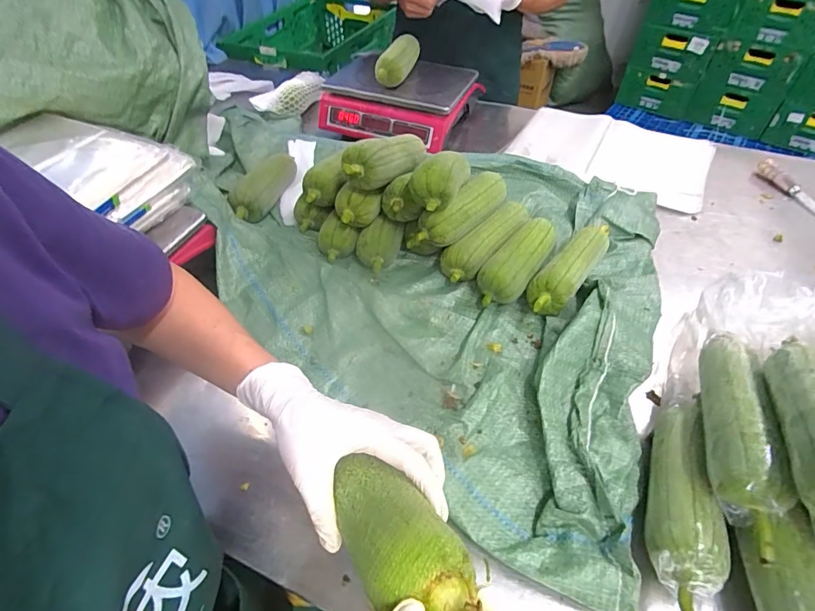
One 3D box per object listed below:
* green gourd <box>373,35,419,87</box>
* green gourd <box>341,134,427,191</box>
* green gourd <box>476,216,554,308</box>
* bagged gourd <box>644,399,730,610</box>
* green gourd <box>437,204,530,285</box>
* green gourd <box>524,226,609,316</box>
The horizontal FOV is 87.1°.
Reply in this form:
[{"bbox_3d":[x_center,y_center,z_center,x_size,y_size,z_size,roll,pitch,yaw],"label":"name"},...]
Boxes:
[{"bbox_3d":[-0.018,-0.525,0.922,0.065,0.081,0.163,9,49,8],"label":"green gourd"},{"bbox_3d":[-0.031,-0.220,0.634,0.062,0.066,0.168,28,41,23],"label":"green gourd"},{"bbox_3d":[0.167,-0.068,0.650,0.068,0.061,0.185,27,54,22],"label":"green gourd"},{"bbox_3d":[0.268,0.188,0.424,0.058,0.057,0.217,17,50,15],"label":"bagged gourd"},{"bbox_3d":[0.124,-0.105,0.685,0.065,0.067,0.192,29,55,24],"label":"green gourd"},{"bbox_3d":[0.244,-0.057,0.642,0.060,0.056,0.211,32,56,25],"label":"green gourd"}]

